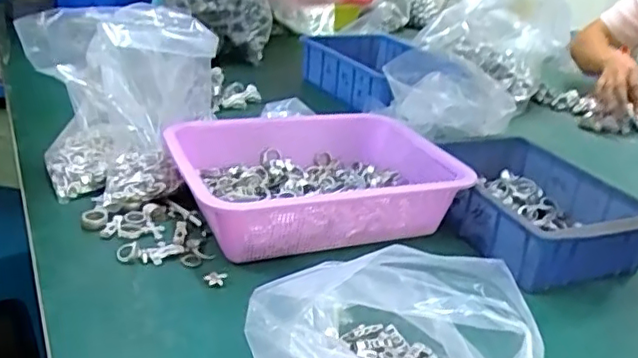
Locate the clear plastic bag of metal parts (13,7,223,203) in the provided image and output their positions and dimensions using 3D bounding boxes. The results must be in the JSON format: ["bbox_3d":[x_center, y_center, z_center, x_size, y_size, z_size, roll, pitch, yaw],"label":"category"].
[{"bbox_3d":[-0.228,-0.094,0.716,0.202,0.201,0.201,-3,26,-15],"label":"clear plastic bag of metal parts"}]

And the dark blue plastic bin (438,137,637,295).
[{"bbox_3d":[0.236,0.027,0.706,0.174,0.066,0.245,-5,27,-20],"label":"dark blue plastic bin"}]

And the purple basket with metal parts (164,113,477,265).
[{"bbox_3d":[0.003,-0.002,0.696,0.313,0.077,0.219,-6,27,-22],"label":"purple basket with metal parts"}]

